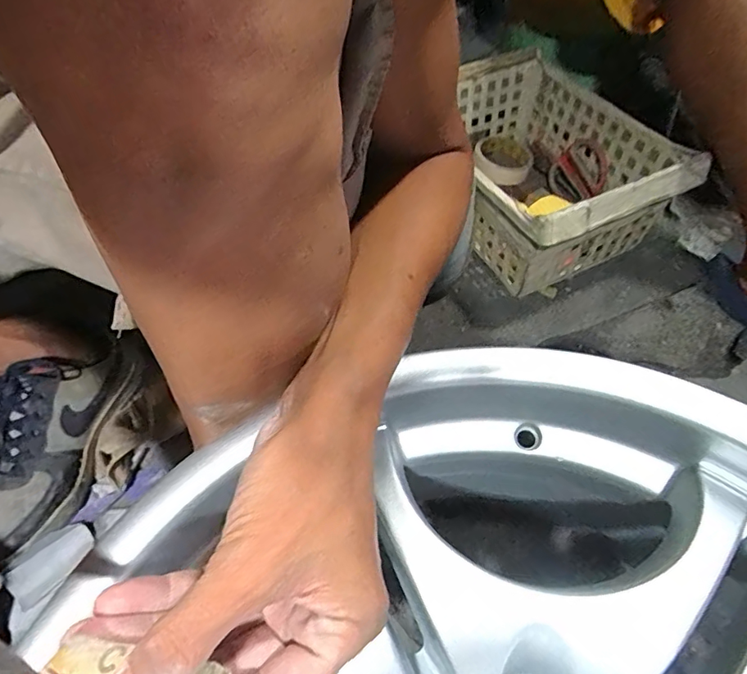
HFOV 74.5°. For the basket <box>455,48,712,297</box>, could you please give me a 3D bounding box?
[{"bbox_3d":[0.237,-0.243,0.713,0.262,0.164,0.383,-19,54,-10],"label":"basket"}]

